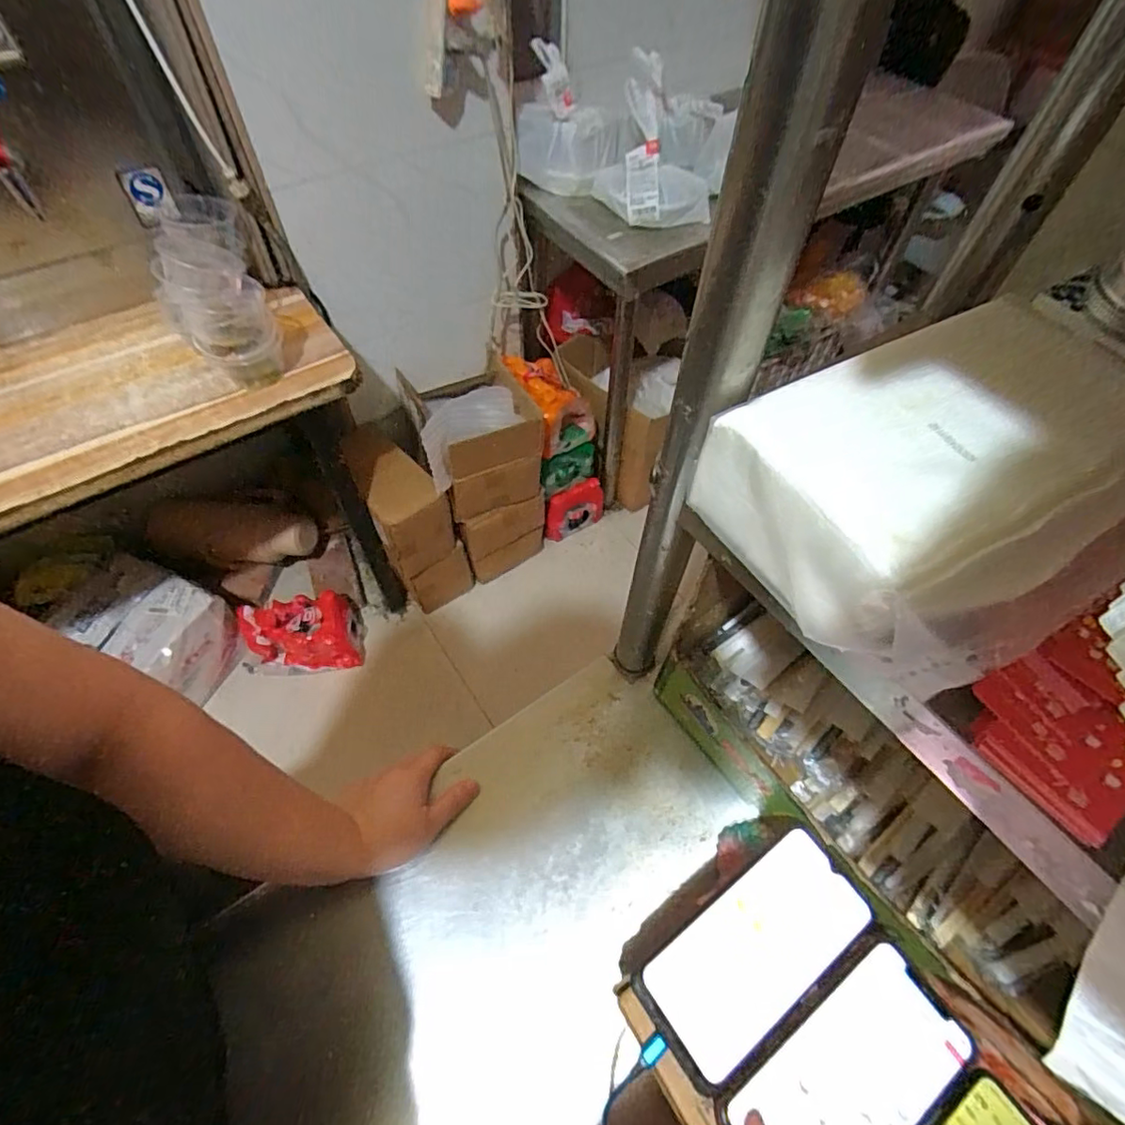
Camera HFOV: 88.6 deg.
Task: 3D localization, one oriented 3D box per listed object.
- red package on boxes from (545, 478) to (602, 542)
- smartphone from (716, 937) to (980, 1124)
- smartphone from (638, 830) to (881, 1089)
[{"bbox_3d":[0.032,-0.144,1.575,0.183,0.177,0.043,-26,62,-17],"label":"red package on boxes"},{"bbox_3d":[0.171,0.310,0.345,0.155,0.009,0.071,-31,64,-17],"label":"smartphone"},{"bbox_3d":[0.131,0.258,0.383,0.156,0.009,0.077,-31,64,-20],"label":"smartphone"}]

